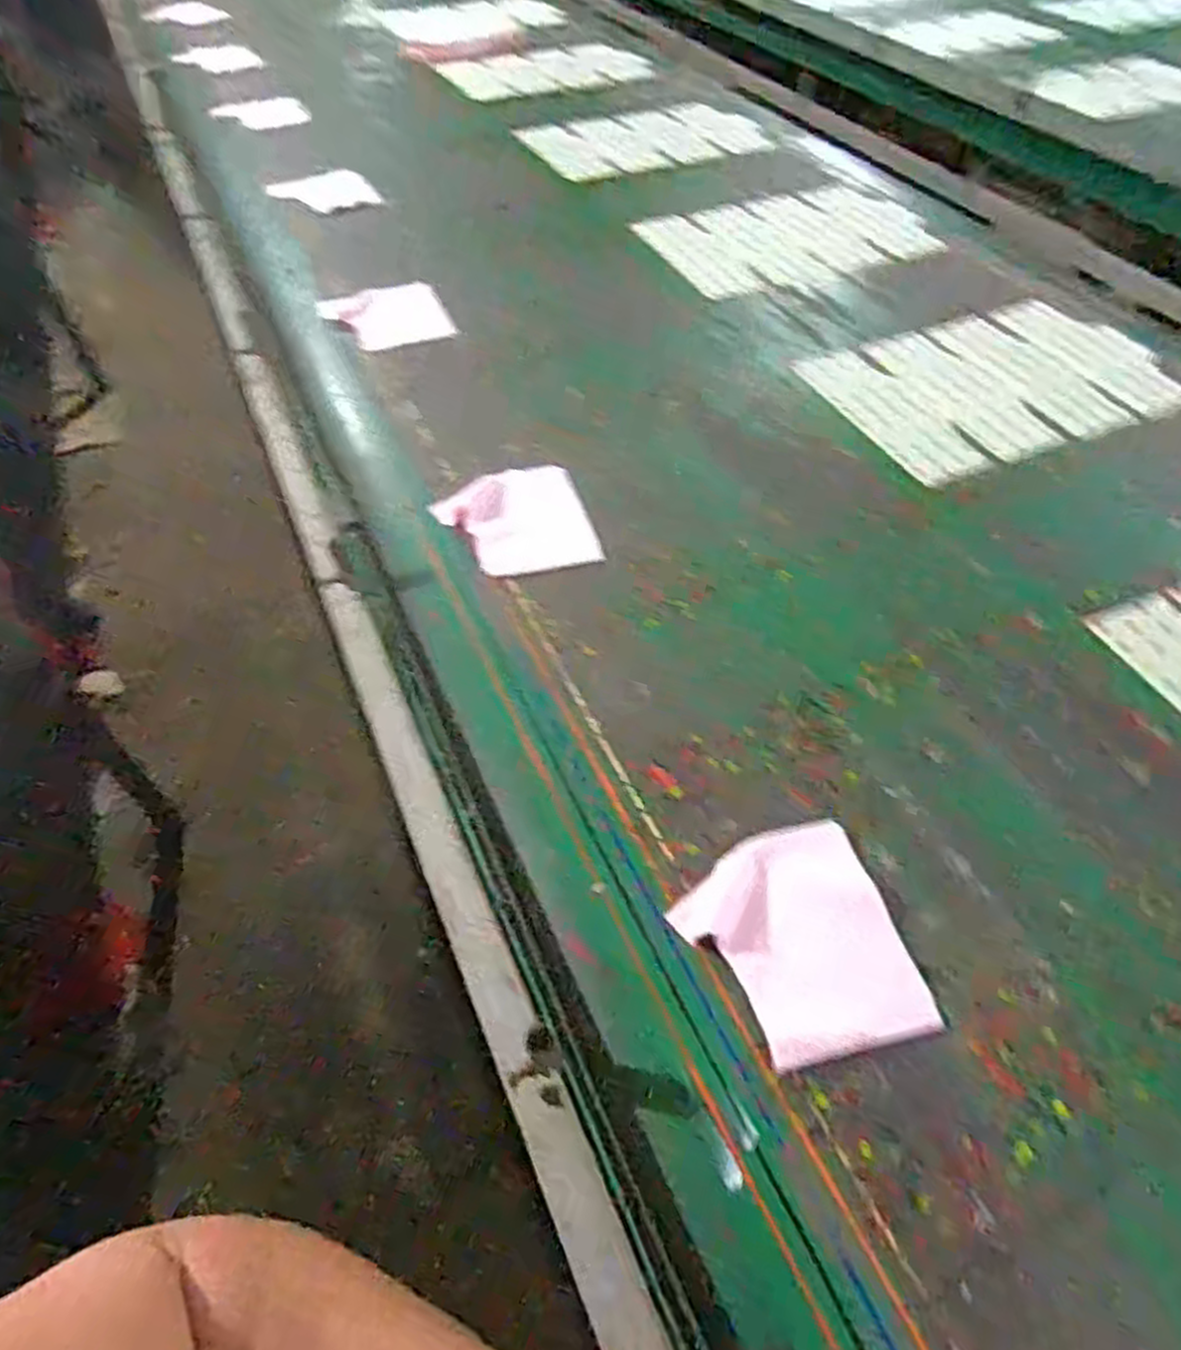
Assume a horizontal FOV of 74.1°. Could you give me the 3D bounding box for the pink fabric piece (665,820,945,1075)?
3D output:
[{"bbox_3d":[0.151,0.195,0.583,0.154,0.012,0.165,-9,51,-9],"label":"pink fabric piece"}]

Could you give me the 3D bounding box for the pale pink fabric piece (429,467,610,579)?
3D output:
[{"bbox_3d":[-0.081,-0.171,0.865,0.153,0.011,0.157,-16,52,-15],"label":"pale pink fabric piece"}]

